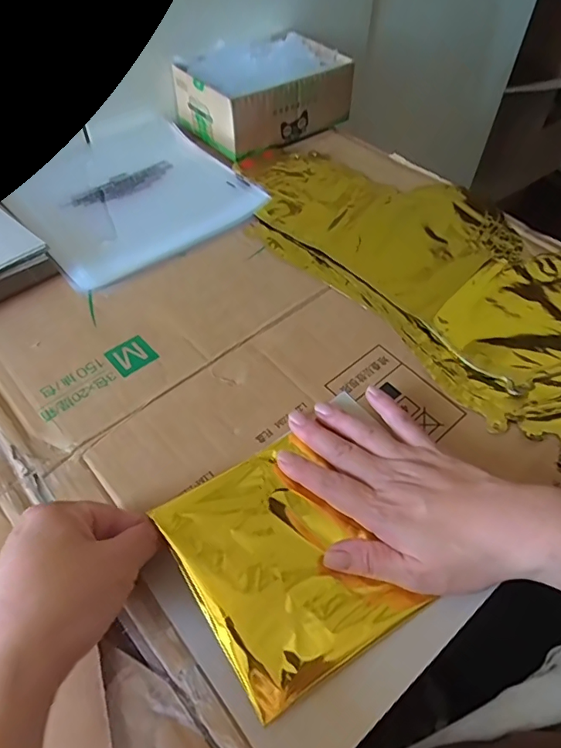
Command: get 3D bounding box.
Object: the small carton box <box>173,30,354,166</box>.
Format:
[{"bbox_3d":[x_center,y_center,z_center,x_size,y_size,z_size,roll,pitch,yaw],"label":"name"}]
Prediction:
[{"bbox_3d":[-0.018,-0.338,0.605,0.180,0.065,0.125,-30,59,-21],"label":"small carton box"}]

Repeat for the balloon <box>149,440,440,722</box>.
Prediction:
[{"bbox_3d":[0.000,0.110,0.307,0.107,0.027,0.133,-29,59,-21],"label":"balloon"}]

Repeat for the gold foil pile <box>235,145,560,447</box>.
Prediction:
[{"bbox_3d":[0.149,-0.111,0.490,0.225,0.029,0.446,-34,61,-24],"label":"gold foil pile"}]

